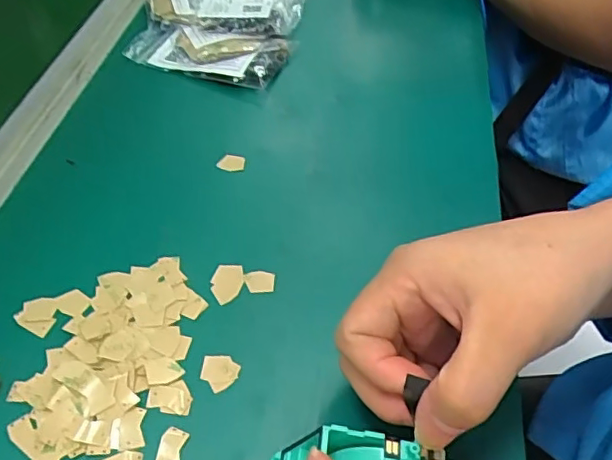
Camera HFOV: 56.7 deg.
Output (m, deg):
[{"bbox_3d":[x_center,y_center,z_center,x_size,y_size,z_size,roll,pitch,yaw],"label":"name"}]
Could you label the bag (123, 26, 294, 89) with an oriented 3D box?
[{"bbox_3d":[-0.076,-0.140,0.442,0.116,0.015,0.063,12,56,8],"label":"bag"}]

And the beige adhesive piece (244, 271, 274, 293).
[{"bbox_3d":[-0.026,0.029,0.317,0.016,0.004,0.014,-4,55,-3],"label":"beige adhesive piece"}]

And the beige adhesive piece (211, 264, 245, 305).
[{"bbox_3d":[-0.044,0.029,0.314,0.017,0.004,0.025,-2,55,-2],"label":"beige adhesive piece"}]

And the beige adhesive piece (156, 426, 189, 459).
[{"bbox_3d":[-0.060,0.097,0.251,0.011,0.004,0.020,4,55,2],"label":"beige adhesive piece"}]

